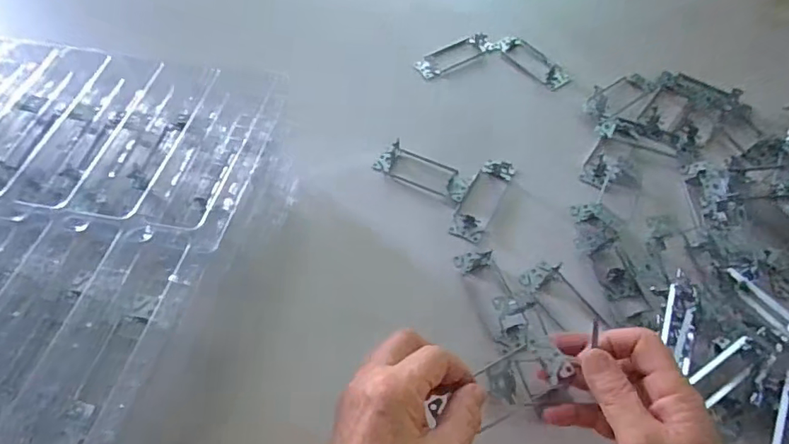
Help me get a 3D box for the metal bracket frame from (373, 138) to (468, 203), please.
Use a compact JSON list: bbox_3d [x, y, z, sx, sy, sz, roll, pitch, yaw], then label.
[{"bbox_3d":[0.029,-0.055,0.554,0.102,0.018,0.036,24,61,15],"label":"metal bracket frame"}]

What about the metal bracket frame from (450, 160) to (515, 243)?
[{"bbox_3d":[0.090,-0.026,0.535,0.035,0.013,0.102,24,61,15],"label":"metal bracket frame"}]

